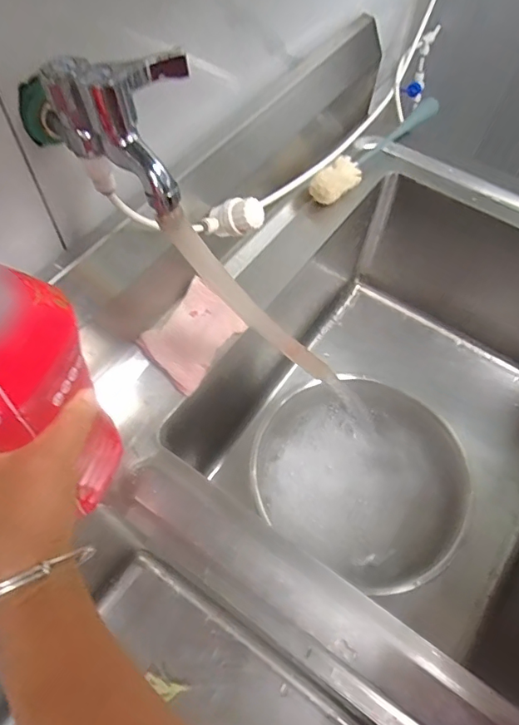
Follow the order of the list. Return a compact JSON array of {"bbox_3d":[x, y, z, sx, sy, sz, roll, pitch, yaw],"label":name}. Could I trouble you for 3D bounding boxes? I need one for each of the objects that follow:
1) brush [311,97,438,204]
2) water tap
[{"bbox_3d":[0.168,-0.305,0.695,0.047,0.044,0.281,37,65,18],"label":"brush"},{"bbox_3d":[-0.097,-0.164,0.318,0.126,0.071,0.060,30,63,15],"label":"water tap"}]

